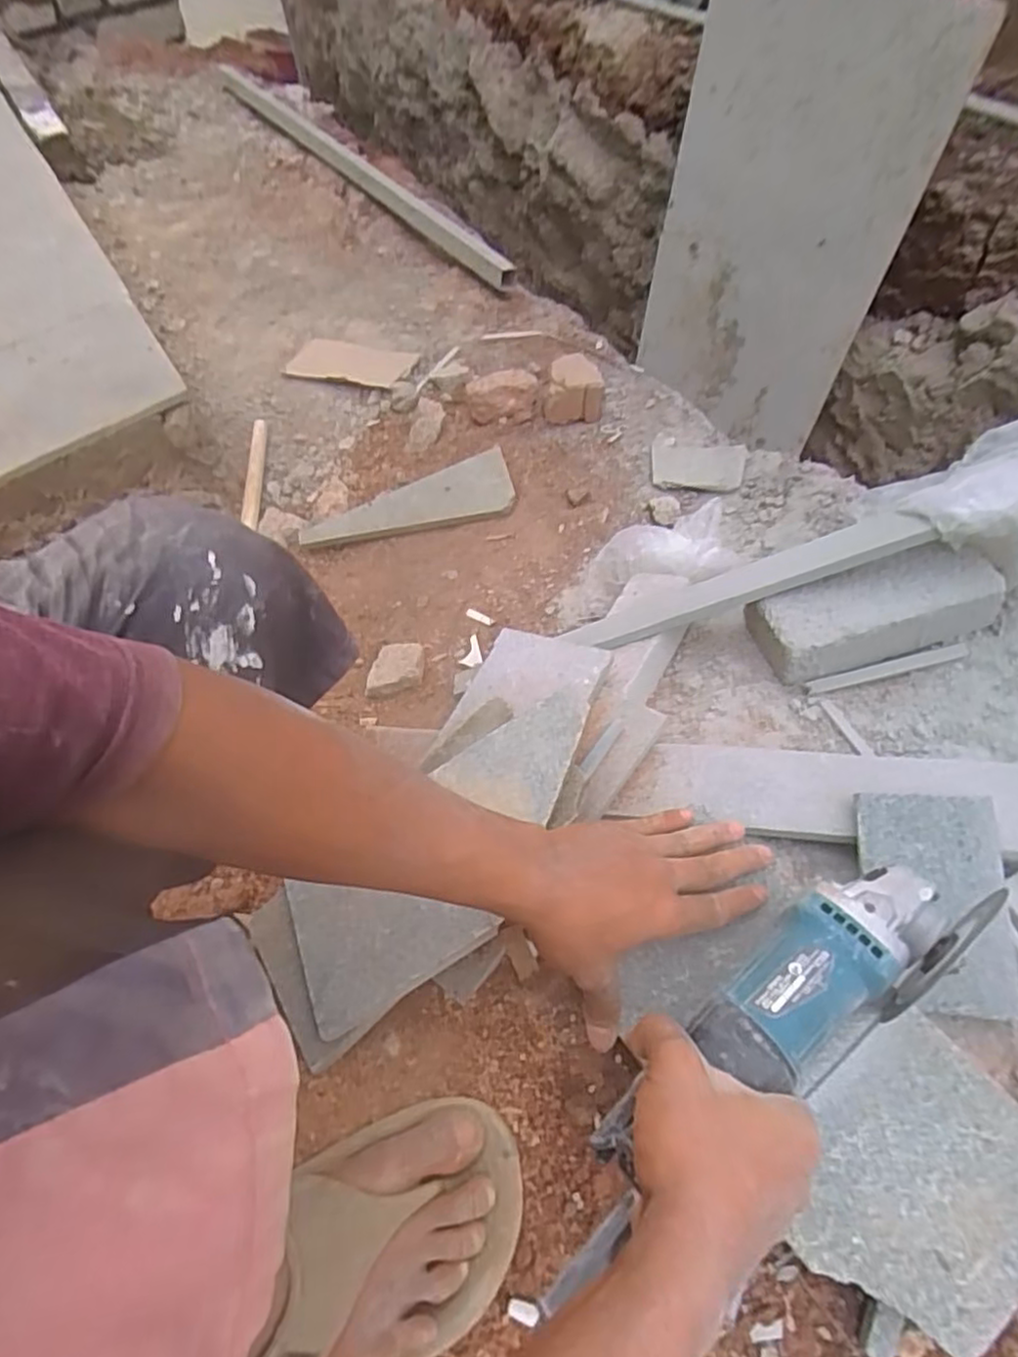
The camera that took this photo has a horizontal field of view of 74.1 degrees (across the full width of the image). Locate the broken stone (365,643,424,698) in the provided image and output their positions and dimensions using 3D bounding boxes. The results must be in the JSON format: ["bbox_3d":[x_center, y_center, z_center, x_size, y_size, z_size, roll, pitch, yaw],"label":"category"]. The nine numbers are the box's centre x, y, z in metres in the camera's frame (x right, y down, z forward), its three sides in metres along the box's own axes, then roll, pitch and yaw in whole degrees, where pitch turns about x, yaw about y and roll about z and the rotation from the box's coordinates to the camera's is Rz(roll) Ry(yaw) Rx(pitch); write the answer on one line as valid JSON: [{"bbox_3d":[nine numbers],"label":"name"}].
[{"bbox_3d":[-0.126,-0.007,0.761,0.053,0.021,0.071,2,60,8],"label":"broken stone"}]

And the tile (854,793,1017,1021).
[{"bbox_3d":[0.307,0.160,0.487,0.090,0.009,0.148,-3,71,19],"label":"tile"}]

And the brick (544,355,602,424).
[{"bbox_3d":[0.098,-0.439,1.015,0.087,0.058,0.100,1,52,6],"label":"brick"}]

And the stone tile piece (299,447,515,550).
[{"bbox_3d":[-0.135,-0.237,0.932,0.299,0.021,0.102,-24,60,-7],"label":"stone tile piece"}]

